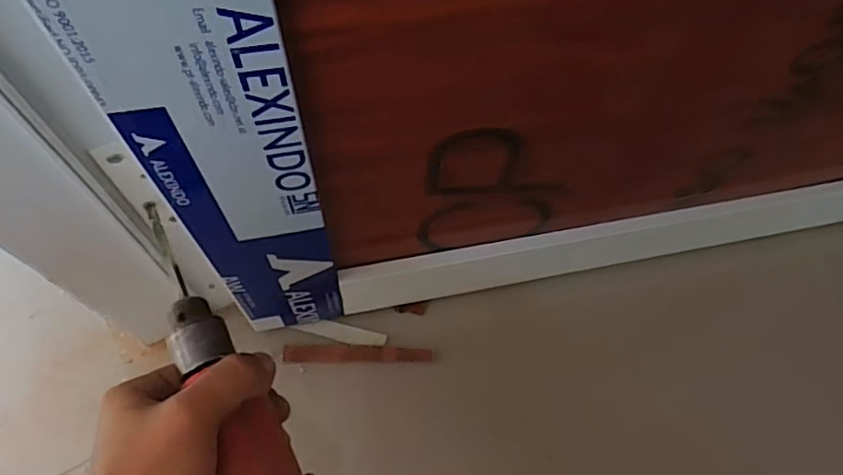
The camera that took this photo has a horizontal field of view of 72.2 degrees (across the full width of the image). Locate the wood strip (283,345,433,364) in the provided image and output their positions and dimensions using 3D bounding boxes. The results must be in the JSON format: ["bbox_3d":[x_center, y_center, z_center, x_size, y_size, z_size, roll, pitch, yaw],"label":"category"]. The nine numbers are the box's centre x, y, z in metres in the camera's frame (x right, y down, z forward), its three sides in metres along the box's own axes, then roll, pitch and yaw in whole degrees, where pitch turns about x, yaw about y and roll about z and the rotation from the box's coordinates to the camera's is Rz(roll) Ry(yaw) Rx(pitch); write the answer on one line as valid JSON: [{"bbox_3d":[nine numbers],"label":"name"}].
[{"bbox_3d":[-0.059,0.108,0.534,0.135,0.008,0.015,1,65,-1],"label":"wood strip"}]

